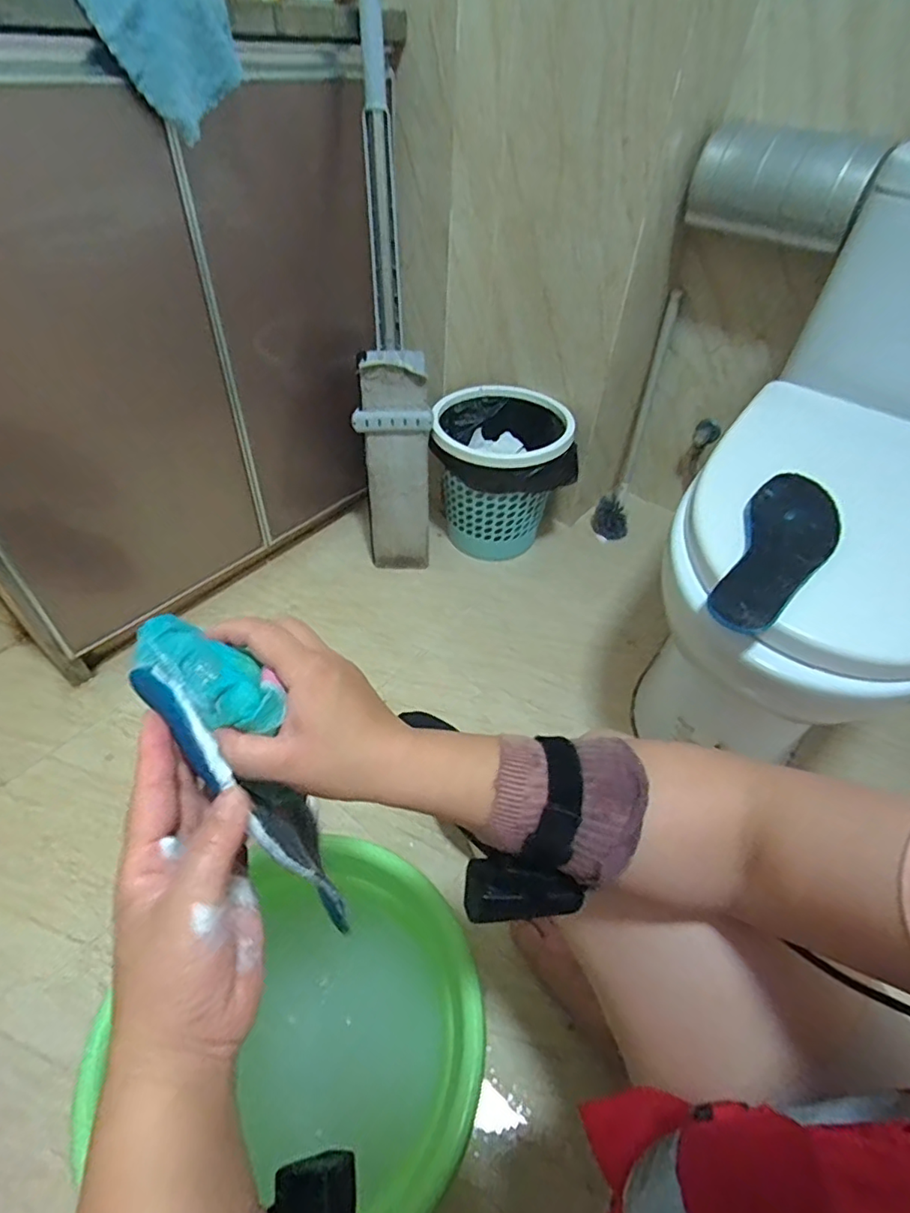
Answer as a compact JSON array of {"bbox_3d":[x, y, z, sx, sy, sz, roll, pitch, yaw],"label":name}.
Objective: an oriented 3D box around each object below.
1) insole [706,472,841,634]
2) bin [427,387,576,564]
[{"bbox_3d":[0.348,-0.060,0.605,0.092,0.015,0.271,26,52,19],"label":"insole"},{"bbox_3d":[0.091,-0.264,1.192,0.272,0.286,0.229,3,46,-1],"label":"bin"}]

